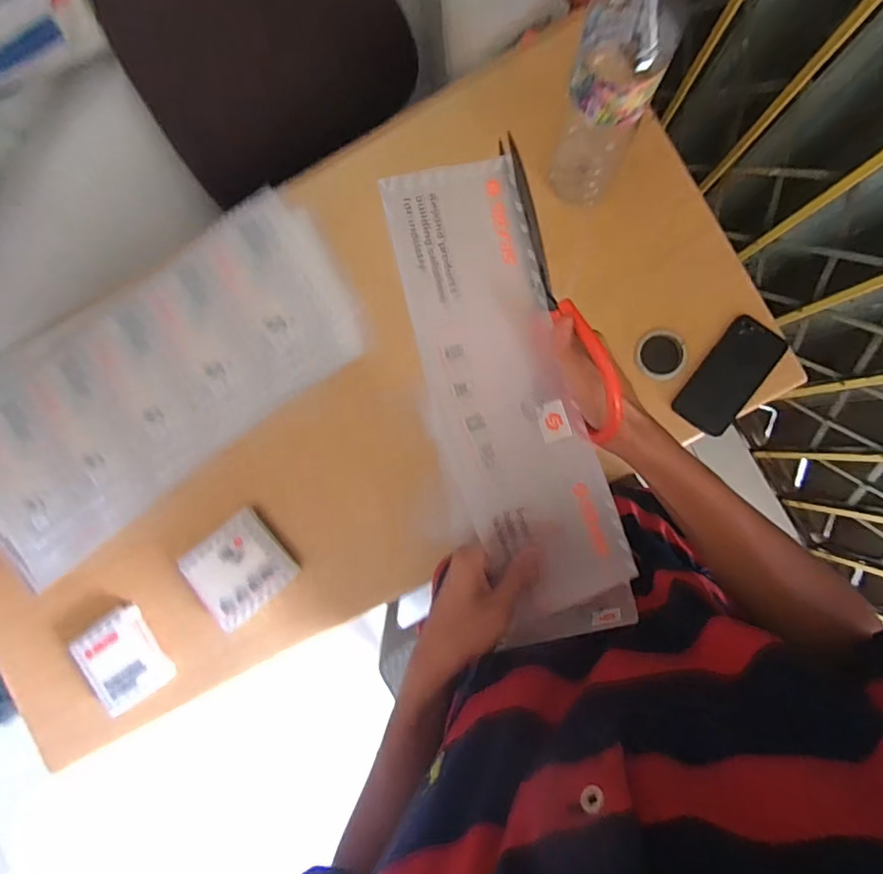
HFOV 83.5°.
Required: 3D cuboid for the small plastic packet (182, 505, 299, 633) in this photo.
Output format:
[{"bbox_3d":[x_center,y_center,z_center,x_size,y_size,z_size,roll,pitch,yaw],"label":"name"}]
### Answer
[{"bbox_3d":[-0.283,0.185,0.691,0.131,0.029,0.122,-40,87,2],"label":"small plastic packet"}]

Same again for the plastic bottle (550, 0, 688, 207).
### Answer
[{"bbox_3d":[0.174,-0.351,0.509,0.093,0.298,0.089,20,91,4],"label":"plastic bottle"}]

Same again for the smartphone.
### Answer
[{"bbox_3d":[0.381,-0.080,0.656,0.075,0.014,0.153,36,91,3],"label":"smartphone"}]

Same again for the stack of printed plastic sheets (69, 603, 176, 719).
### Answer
[{"bbox_3d":[-0.452,0.315,0.702,0.097,0.033,0.126,-30,88,3],"label":"stack of printed plastic sheets"}]

